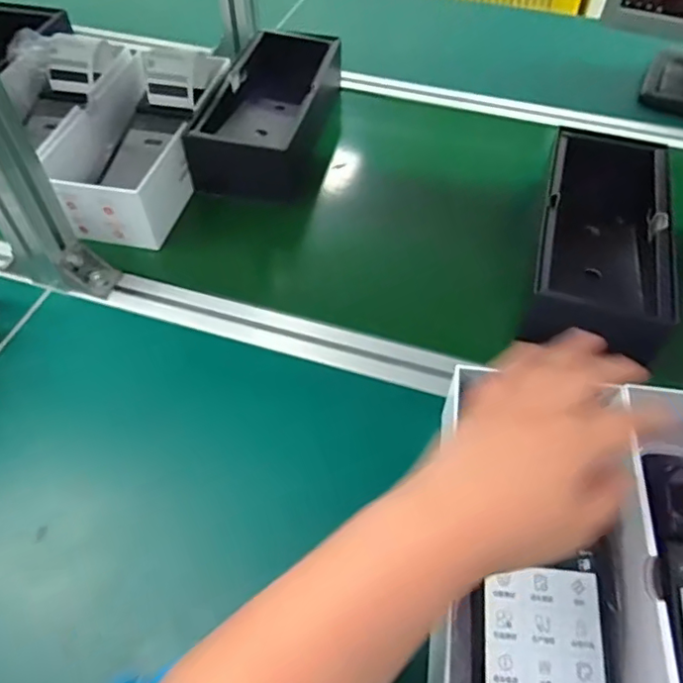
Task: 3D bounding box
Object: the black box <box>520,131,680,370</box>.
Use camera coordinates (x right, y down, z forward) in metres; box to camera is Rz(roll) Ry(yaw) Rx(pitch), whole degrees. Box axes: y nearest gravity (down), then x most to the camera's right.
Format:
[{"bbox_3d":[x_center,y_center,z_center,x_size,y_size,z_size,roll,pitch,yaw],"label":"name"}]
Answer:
[{"bbox_3d":[0.247,-0.102,0.547,0.110,0.066,0.252,15,56,10],"label":"black box"}]

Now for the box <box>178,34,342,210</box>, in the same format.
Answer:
[{"bbox_3d":[-0.082,-0.280,0.684,0.115,0.081,0.263,9,55,6],"label":"box"}]

